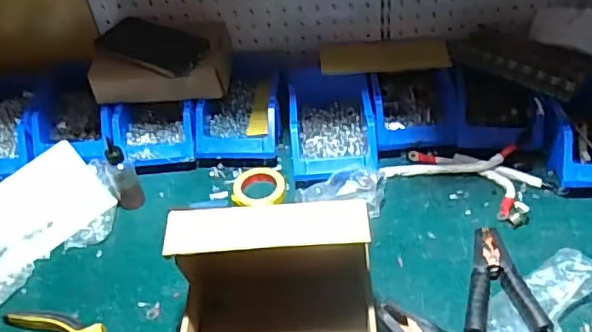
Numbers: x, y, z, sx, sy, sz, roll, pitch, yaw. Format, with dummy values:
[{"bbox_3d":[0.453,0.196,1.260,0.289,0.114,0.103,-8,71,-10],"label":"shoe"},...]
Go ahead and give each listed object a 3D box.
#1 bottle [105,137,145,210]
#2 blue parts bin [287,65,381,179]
[{"bbox_3d":[-0.231,0.013,0.793,0.037,0.096,0.033,-21,44,-15],"label":"bottle"},{"bbox_3d":[0.050,-0.066,0.852,0.115,0.074,0.185,-5,42,2],"label":"blue parts bin"}]

